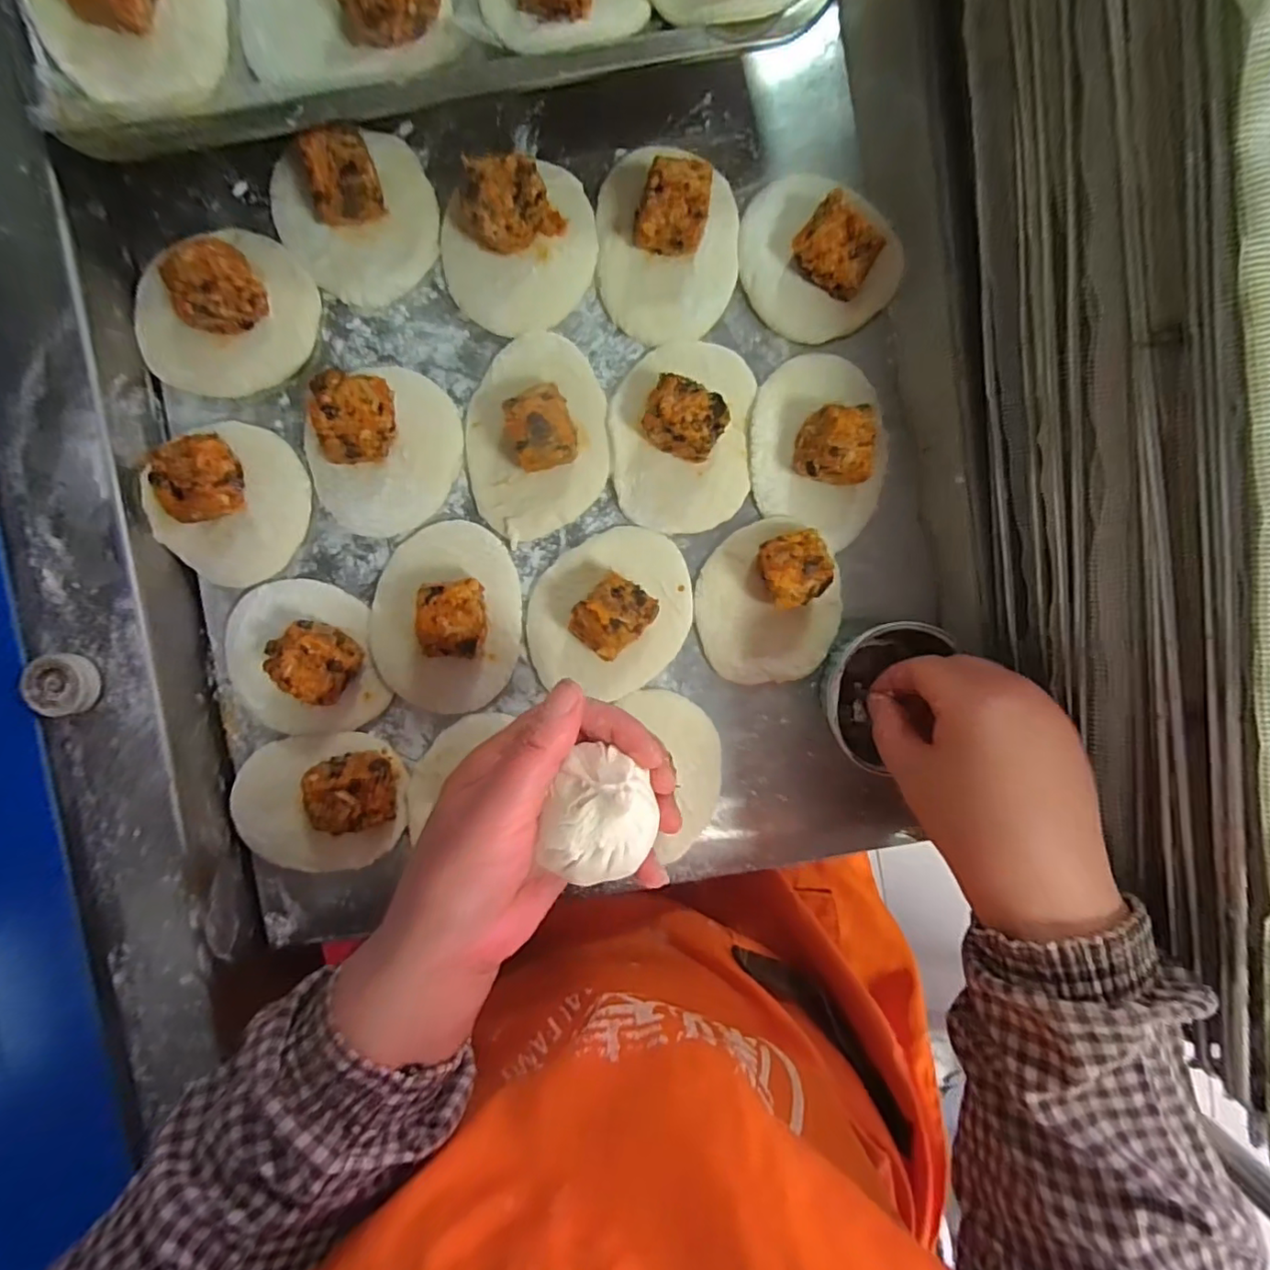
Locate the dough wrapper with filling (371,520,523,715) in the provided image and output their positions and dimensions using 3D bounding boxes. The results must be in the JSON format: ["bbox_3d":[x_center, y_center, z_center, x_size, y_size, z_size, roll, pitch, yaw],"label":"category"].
[{"bbox_3d":[-0.107,-0.010,0.317,0.080,0.035,0.104,4,93,-2],"label":"dough wrapper with filling"}]

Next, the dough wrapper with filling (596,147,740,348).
[{"bbox_3d":[0.019,-0.220,0.320,0.078,0.036,0.104,1,93,-2],"label":"dough wrapper with filling"}]

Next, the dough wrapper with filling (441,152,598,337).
[{"bbox_3d":[-0.064,-0.218,0.316,0.090,0.040,0.087,-25,94,-1],"label":"dough wrapper with filling"}]

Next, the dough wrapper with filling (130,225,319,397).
[{"bbox_3d":[-0.226,-0.176,0.312,0.084,0.034,0.096,43,91,-4],"label":"dough wrapper with filling"}]

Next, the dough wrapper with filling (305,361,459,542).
[{"bbox_3d":[-0.140,-0.103,0.318,0.077,0.032,0.090,32,92,-4],"label":"dough wrapper with filling"}]

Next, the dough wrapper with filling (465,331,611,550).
[{"bbox_3d":[-0.055,-0.112,0.318,0.078,0.035,0.111,-5,94,-2],"label":"dough wrapper with filling"}]

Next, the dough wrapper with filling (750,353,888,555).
[{"bbox_3d":[0.107,-0.110,0.326,0.081,0.035,0.098,16,93,-3],"label":"dough wrapper with filling"}]

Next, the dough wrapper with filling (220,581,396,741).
[{"bbox_3d":[-0.189,0.013,0.316,0.081,0.033,0.089,-14,94,-1],"label":"dough wrapper with filling"}]

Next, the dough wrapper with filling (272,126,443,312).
[{"bbox_3d":[-0.152,-0.228,0.313,0.083,0.036,0.082,0,93,-2],"label":"dough wrapper with filling"}]

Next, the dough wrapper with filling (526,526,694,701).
[{"bbox_3d":[-0.013,-0.014,0.323,0.086,0.032,0.097,23,92,-3],"label":"dough wrapper with filling"}]

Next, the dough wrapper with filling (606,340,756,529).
[{"bbox_3d":[0.028,-0.114,0.322,0.079,0.033,0.104,3,93,-2],"label":"dough wrapper with filling"}]

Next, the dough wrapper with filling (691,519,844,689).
[{"bbox_3d":[0.079,-0.019,0.325,0.081,0.034,0.092,2,93,-2],"label":"dough wrapper with filling"}]

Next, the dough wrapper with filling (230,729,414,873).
[{"bbox_3d":[-0.178,0.096,0.322,0.102,0.030,0.074,-4,94,-2],"label":"dough wrapper with filling"}]

